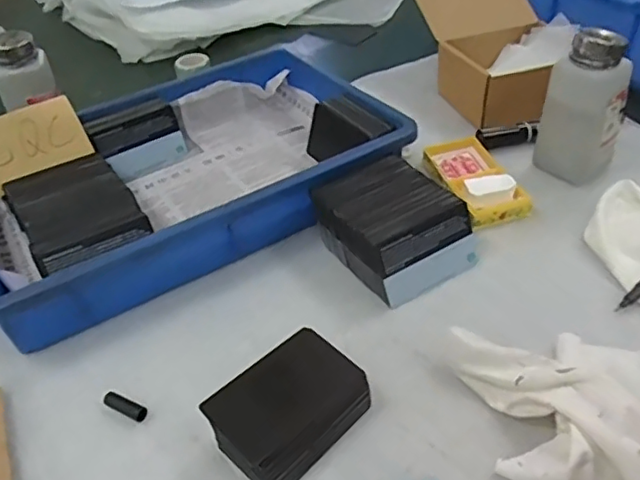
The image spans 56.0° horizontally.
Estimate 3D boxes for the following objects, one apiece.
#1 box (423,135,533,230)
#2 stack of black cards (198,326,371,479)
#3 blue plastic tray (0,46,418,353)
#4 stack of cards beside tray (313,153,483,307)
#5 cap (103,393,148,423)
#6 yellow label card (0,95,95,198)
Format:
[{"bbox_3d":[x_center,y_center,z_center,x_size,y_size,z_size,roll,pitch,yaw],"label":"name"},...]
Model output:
[{"bbox_3d":[0.138,-0.056,0.538,0.055,0.020,0.117,-14,42,-10],"label":"box"},{"bbox_3d":[-0.017,0.100,0.362,0.089,0.042,0.061,-35,50,-29],"label":"stack of black cards"},{"bbox_3d":[-0.128,-0.063,0.545,0.364,0.058,0.239,-25,45,-21],"label":"blue plastic tray"},{"bbox_3d":[0.059,-0.012,0.475,0.087,0.051,0.104,-27,46,-23],"label":"stack of cards beside tray"},{"bbox_3d":[-0.126,0.109,0.393,0.031,0.007,0.010,17,46,23],"label":"cap"},{"bbox_3d":[-0.255,-0.085,0.528,0.092,0.058,0.005,-31,13,-21],"label":"yellow label card"}]

